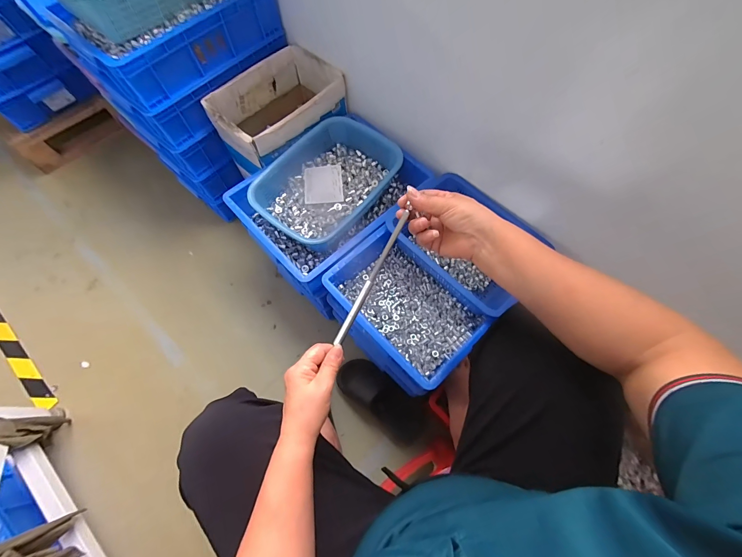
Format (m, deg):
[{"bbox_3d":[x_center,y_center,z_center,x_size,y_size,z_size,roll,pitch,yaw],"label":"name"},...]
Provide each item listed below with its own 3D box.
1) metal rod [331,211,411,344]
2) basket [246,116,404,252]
[{"bbox_3d":[0.000,0.001,0.407,0.010,0.004,0.188,29,95,12],"label":"metal rod"},{"bbox_3d":[-0.109,-0.231,0.758,0.249,0.078,0.338,38,72,15],"label":"basket"}]

